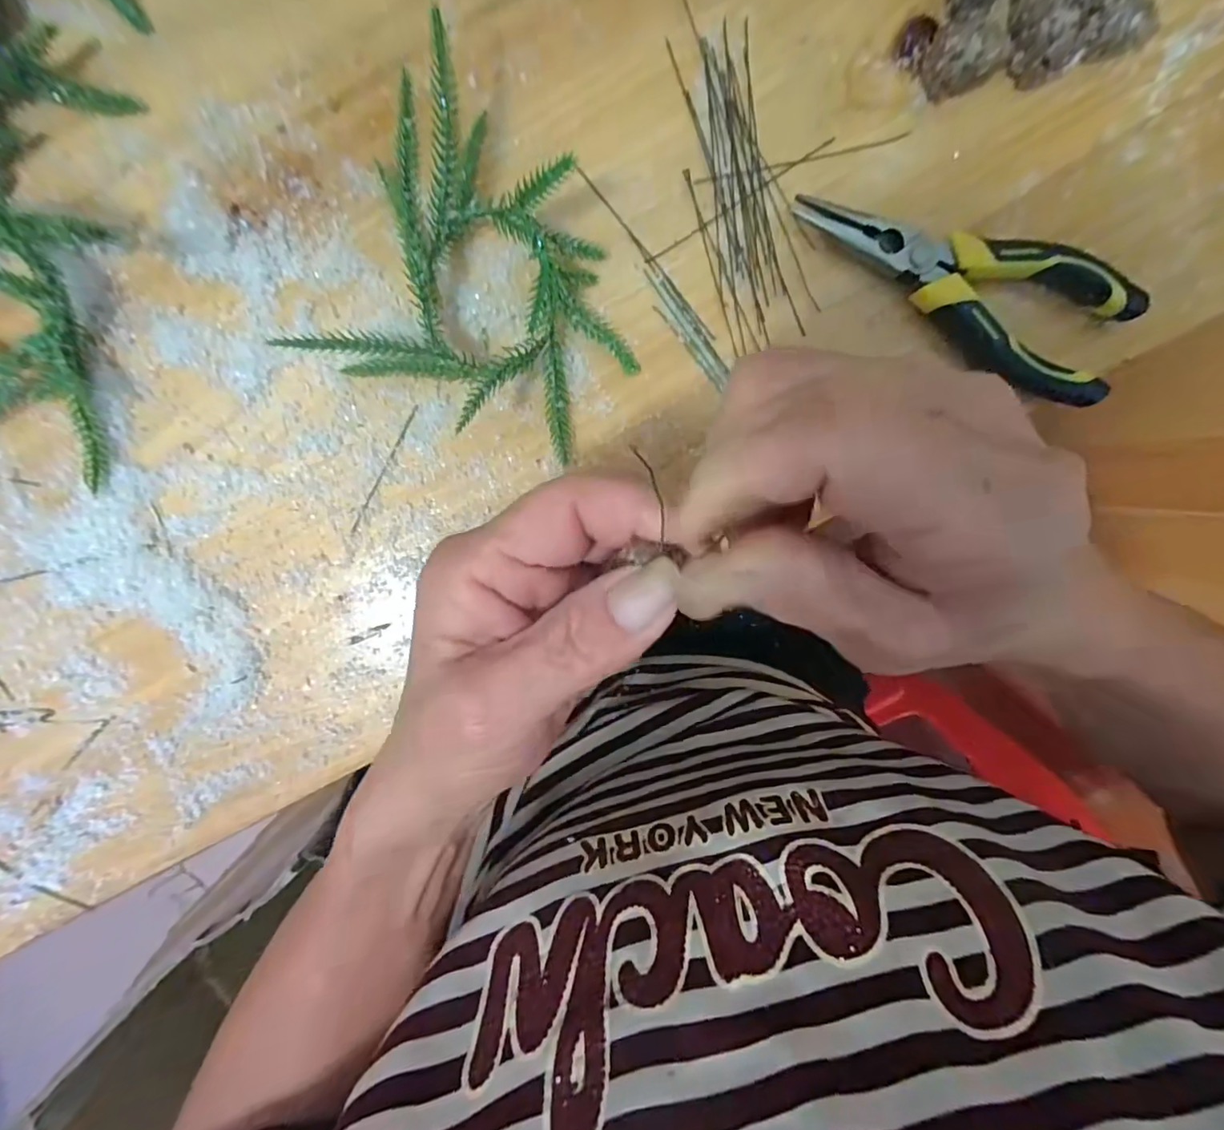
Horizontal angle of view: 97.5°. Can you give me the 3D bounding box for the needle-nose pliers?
[{"bbox_3d":[0.157,-0.123,0.242,0.159,0.020,0.056,19,98,-5],"label":"needle-nose pliers"}]

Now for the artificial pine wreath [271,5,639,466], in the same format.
[{"bbox_3d":[-0.050,-0.118,0.225,0.128,0.040,0.124,29,97,-6],"label":"artificial pine wreath"}]

